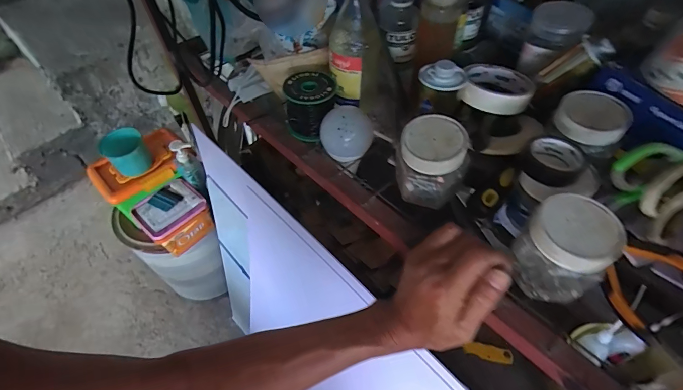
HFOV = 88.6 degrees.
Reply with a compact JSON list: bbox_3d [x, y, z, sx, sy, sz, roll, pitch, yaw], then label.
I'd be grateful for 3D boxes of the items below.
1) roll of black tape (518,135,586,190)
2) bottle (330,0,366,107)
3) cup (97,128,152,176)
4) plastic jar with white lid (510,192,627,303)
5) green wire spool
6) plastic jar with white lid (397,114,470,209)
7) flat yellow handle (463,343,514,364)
[{"bbox_3d":[0.209,-0.035,0.349,0.056,0.026,0.056,-1,51,1],"label":"roll of black tape"},{"bbox_3d":[0.007,-0.190,0.444,0.044,0.146,0.047,7,30,7],"label":"bottle"},{"bbox_3d":[-0.663,-0.133,1.082,0.110,0.105,0.100,-1,51,1],"label":"cup"},{"bbox_3d":[0.198,0.049,0.315,0.064,0.082,0.066,-1,51,1],"label":"plastic jar with white lid"},{"bbox_3d":[-0.040,-0.122,0.477,0.063,0.069,0.063,-1,51,1],"label":"green wire spool"},{"bbox_3d":[0.097,-0.034,0.382,0.075,0.082,0.062,10,52,10],"label":"plastic jar with white lid"},{"bbox_3d":[0.260,0.278,0.620,0.085,0.010,0.026,10,52,10],"label":"flat yellow handle"}]

